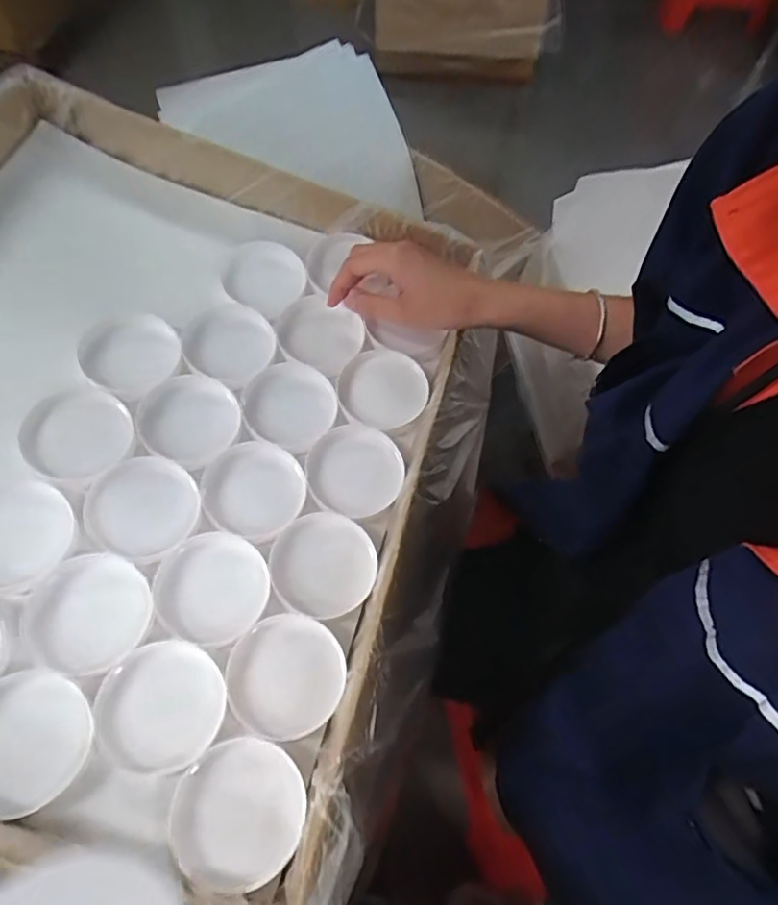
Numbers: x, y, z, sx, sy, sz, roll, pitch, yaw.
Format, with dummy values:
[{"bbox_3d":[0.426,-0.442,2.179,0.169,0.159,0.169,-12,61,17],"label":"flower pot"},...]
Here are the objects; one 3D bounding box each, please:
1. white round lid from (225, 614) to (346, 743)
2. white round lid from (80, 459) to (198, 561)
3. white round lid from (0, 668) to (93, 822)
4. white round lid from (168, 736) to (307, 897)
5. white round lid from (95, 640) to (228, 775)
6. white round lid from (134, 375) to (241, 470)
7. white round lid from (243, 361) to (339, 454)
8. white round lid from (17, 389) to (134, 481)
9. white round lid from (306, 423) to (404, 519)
[{"bbox_3d":[-0.068,0.150,0.392,0.074,0.018,0.074,1,61,-1],"label":"white round lid"},{"bbox_3d":[-0.179,0.040,0.424,0.075,0.016,0.075,5,67,-12],"label":"white round lid"},{"bbox_3d":[-0.219,0.171,0.346,0.075,0.006,0.076,5,60,-8],"label":"white round lid"},{"bbox_3d":[-0.090,0.215,0.348,0.076,0.019,0.074,1,61,-1],"label":"white round lid"},{"bbox_3d":[-0.144,0.161,0.370,0.074,0.008,0.074,7,72,-21],"label":"white round lid"},{"bbox_3d":[-0.158,-0.026,0.459,0.074,0.012,0.076,1,61,-1],"label":"white round lid"},{"bbox_3d":[-0.081,-0.038,0.478,0.073,0.016,0.075,1,61,-1],"label":"white round lid"},{"bbox_3d":[-0.230,-0.014,0.430,0.073,0.008,0.066,-34,84,-29],"label":"white round lid"},{"bbox_3d":[-0.028,0.013,0.459,0.072,0.017,0.073,1,61,-1],"label":"white round lid"}]

